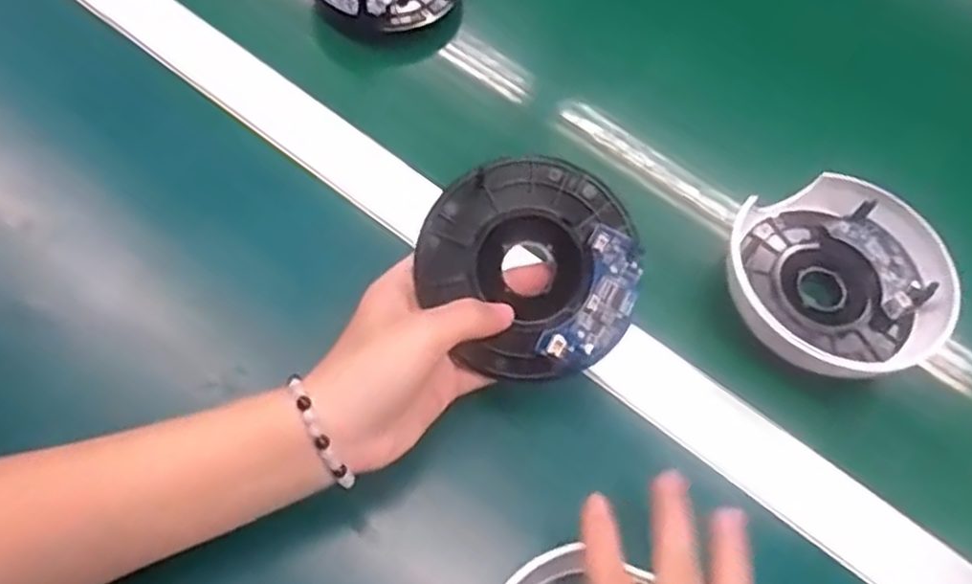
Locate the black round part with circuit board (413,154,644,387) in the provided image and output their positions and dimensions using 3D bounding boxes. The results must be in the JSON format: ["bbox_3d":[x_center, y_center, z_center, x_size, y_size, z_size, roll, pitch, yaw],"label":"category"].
[{"bbox_3d":[0.022,-0.012,0.349,0.096,0.014,0.101,0,89,5],"label":"black round part with circuit board"}]

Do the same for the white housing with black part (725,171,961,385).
[{"bbox_3d":[0.190,-0.006,0.409,0.117,0.030,0.113,2,62,-3],"label":"white housing with black part"}]

